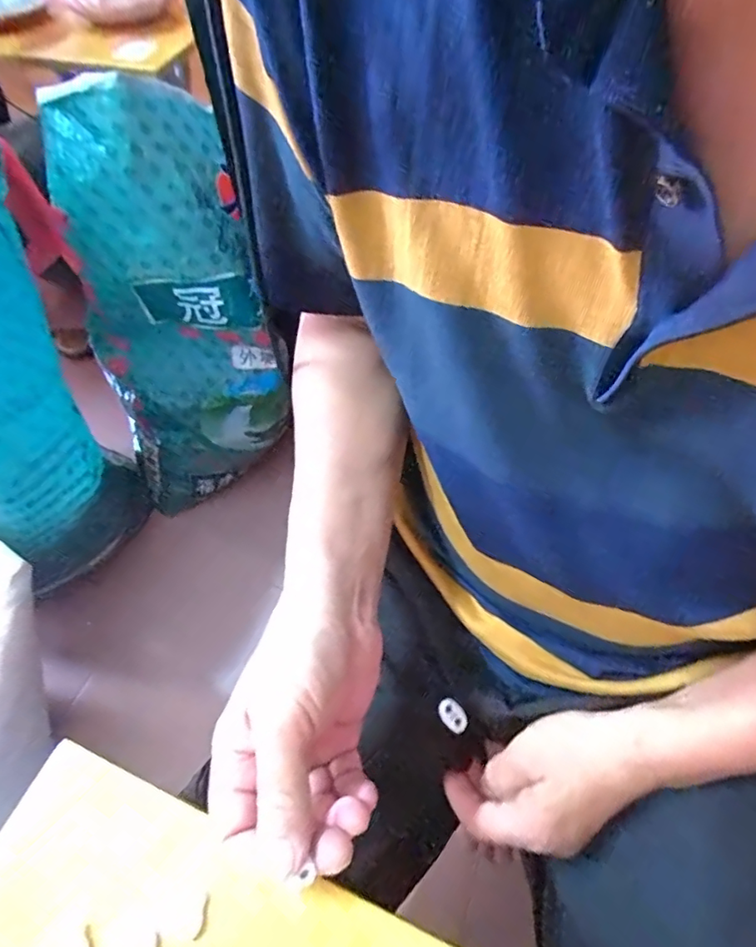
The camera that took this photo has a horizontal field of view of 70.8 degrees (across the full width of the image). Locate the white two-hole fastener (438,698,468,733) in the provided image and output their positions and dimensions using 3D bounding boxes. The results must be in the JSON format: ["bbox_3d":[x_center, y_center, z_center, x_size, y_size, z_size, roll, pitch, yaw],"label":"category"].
[{"bbox_3d":[0.053,0.170,0.374,0.015,0.009,0.023,-37,63,-20],"label":"white two-hole fastener"}]

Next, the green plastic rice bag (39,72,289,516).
[{"bbox_3d":[-0.276,-0.179,0.722,0.266,0.527,0.118,-20,58,-10],"label":"green plastic rice bag"}]

